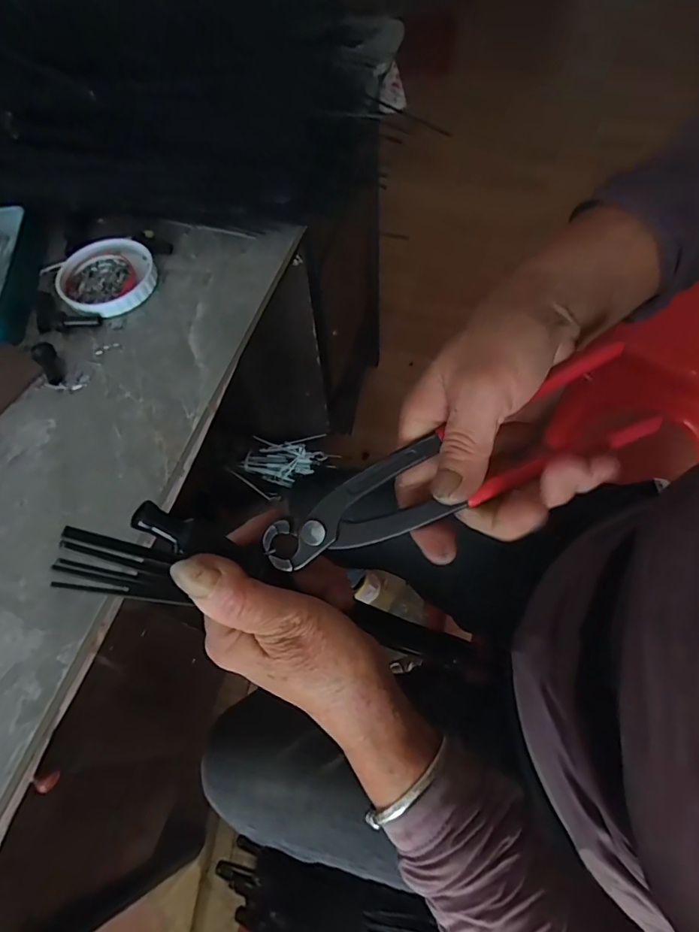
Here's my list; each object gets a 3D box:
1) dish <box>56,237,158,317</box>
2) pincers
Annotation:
[{"bbox_3d":[-0.230,-0.180,0.463,0.088,0.018,0.086,-2,62,3],"label":"dish"},{"bbox_3d":[0.050,0.005,0.236,0.191,0.020,0.044,-28,63,3],"label":"pincers"}]

